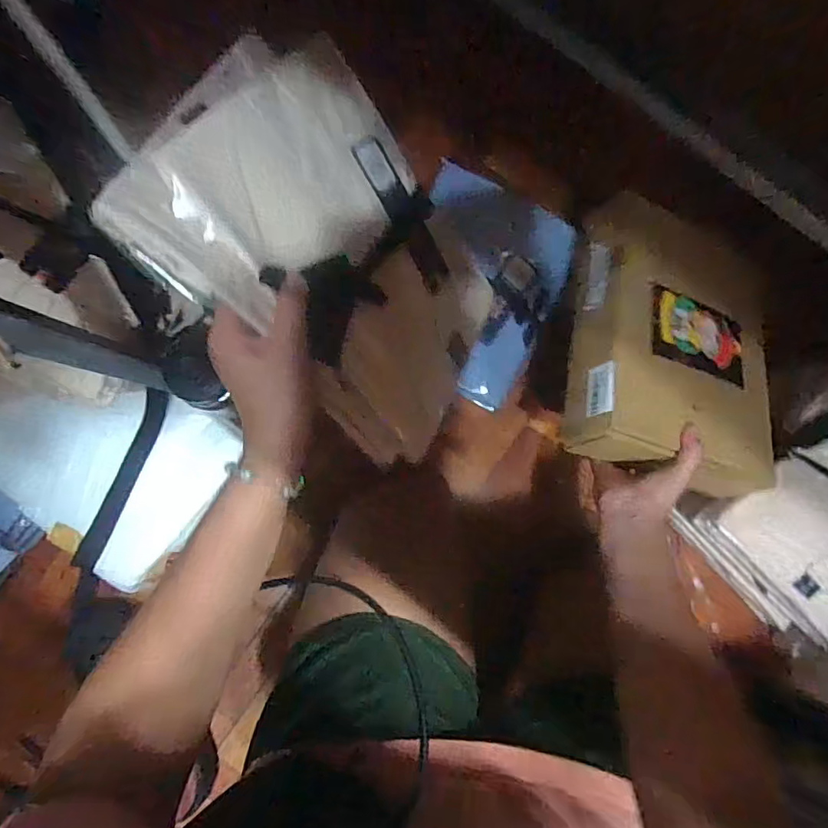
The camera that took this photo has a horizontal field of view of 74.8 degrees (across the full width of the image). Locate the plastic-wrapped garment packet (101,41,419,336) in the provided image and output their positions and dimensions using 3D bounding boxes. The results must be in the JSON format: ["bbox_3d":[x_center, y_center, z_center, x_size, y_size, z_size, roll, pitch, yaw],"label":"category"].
[{"bbox_3d":[-0.079,-0.152,0.351,0.139,0.030,0.225,44,55,-30],"label":"plastic-wrapped garment packet"}]

